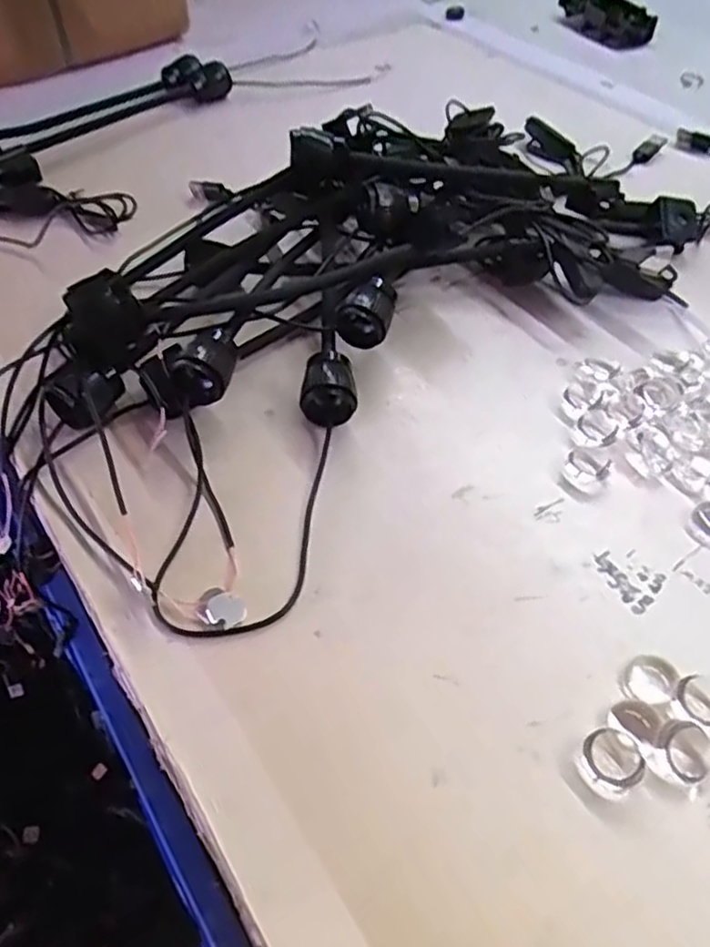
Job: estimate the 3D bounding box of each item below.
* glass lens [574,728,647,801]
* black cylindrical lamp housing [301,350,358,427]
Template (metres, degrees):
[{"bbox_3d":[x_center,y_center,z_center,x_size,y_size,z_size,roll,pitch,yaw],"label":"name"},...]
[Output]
[{"bbox_3d":[0.091,0.101,0.251,0.022,0.009,0.021,0,51,0],"label":"glass lens"},{"bbox_3d":[-0.014,-0.042,0.364,0.026,0.028,0.032,-4,51,-3],"label":"black cylindrical lamp housing"}]

